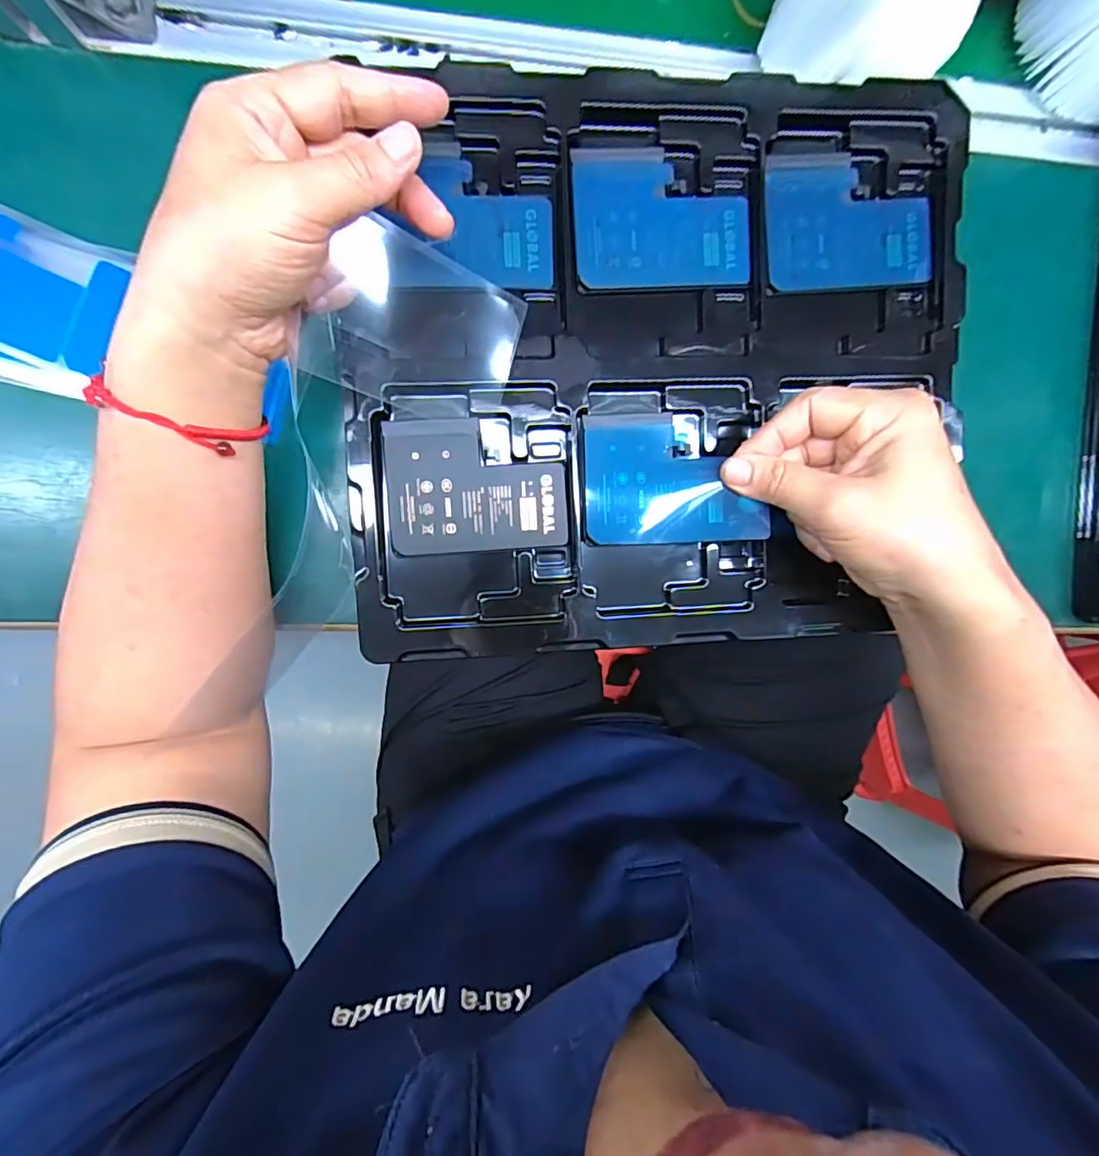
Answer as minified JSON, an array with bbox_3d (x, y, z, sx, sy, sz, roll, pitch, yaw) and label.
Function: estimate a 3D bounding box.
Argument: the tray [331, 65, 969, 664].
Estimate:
[{"bbox_3d":[0.056,-0.103,0.283,0.309,0.024,0.274,-3,95,-5],"label":"tray"}]

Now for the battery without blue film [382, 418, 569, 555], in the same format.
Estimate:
[{"bbox_3d":[-0.036,-0.047,0.284,0.088,0.004,0.066,-3,95,-5],"label":"battery without blue film"}]

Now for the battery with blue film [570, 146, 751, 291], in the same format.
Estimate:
[{"bbox_3d":[0.057,-0.182,0.283,0.089,0.004,0.066,-5,95,-5],"label":"battery with blue film"}]

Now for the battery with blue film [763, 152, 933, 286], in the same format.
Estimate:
[{"bbox_3d":[0.155,-0.186,0.293,0.089,0.004,0.063,-3,95,-5],"label":"battery with blue film"}]

